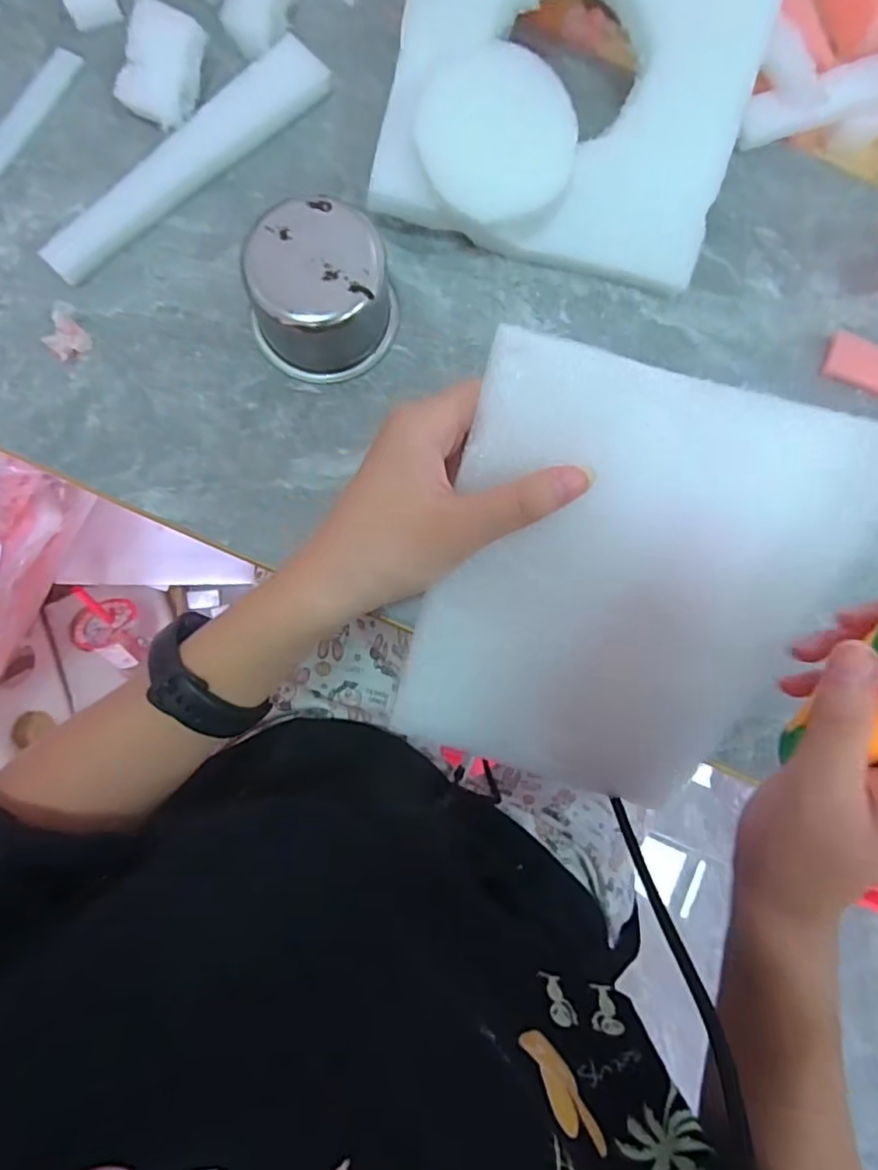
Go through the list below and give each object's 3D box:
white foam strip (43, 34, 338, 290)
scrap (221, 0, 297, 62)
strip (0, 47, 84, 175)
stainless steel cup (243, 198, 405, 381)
[{"bbox_3d":[-0.136,-0.228,0.323,0.177,0.018,0.026,-42,89,-6],"label":"white foam strip"},{"bbox_3d":[-0.097,-0.317,0.330,0.028,0.023,0.055,11,84,-3],"label":"scrap"},{"bbox_3d":[-0.232,-0.243,0.327,0.018,0.004,0.115,33,83,0],"label":"strip"},{"bbox_3d":[-0.059,-0.147,0.308,0.072,0.048,0.069,-2,85,-4],"label":"stainless steel cup"}]

